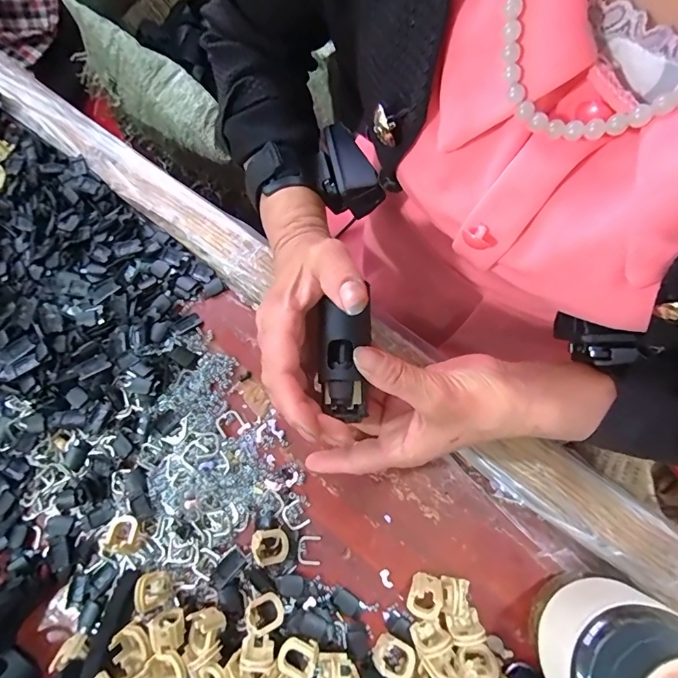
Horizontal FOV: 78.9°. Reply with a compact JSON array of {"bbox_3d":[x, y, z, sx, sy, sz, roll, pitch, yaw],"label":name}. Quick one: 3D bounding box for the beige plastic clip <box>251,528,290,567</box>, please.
[{"bbox_3d":[-0.048,0.146,0.289,0.025,0.015,0.022,-4,75,3],"label":"beige plastic clip"}]

